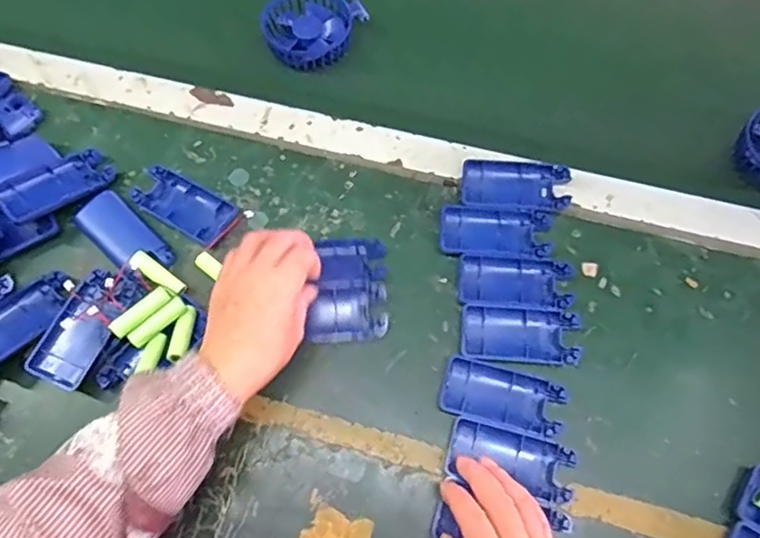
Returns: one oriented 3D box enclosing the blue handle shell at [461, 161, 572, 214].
[{"bbox_3d":[0.121,-0.074,0.526,0.093,0.017,0.045,8,67,3],"label":"blue handle shell"}]

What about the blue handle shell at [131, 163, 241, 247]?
[{"bbox_3d":[-0.177,-0.057,0.528,0.093,0.008,0.045,27,70,11],"label":"blue handle shell"}]

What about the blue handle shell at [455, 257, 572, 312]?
[{"bbox_3d":[0.113,0.012,0.493,0.091,0.010,0.043,7,67,3],"label":"blue handle shell"}]

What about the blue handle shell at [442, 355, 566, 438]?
[{"bbox_3d":[0.096,0.102,0.460,0.091,0.017,0.047,18,68,7],"label":"blue handle shell"}]

